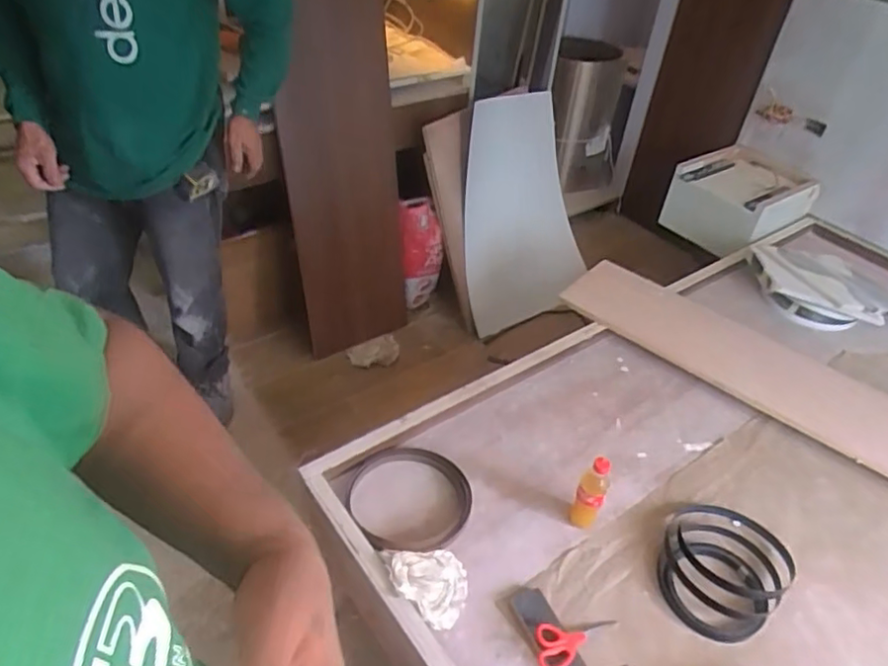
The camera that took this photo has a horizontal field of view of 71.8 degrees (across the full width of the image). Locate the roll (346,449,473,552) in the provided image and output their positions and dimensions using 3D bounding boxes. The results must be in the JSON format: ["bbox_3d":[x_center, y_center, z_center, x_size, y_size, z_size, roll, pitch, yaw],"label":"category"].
[{"bbox_3d":[-0.063,0.328,1.243,0.247,0.038,0.241,1,43,-1],"label":"roll"}]

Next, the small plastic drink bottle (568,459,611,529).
[{"bbox_3d":[0.281,0.305,1.171,0.056,0.185,0.055,19,45,17],"label":"small plastic drink bottle"}]

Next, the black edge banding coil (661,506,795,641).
[{"bbox_3d":[0.519,0.425,1.132,0.216,0.047,0.281,21,46,21],"label":"black edge banding coil"}]

